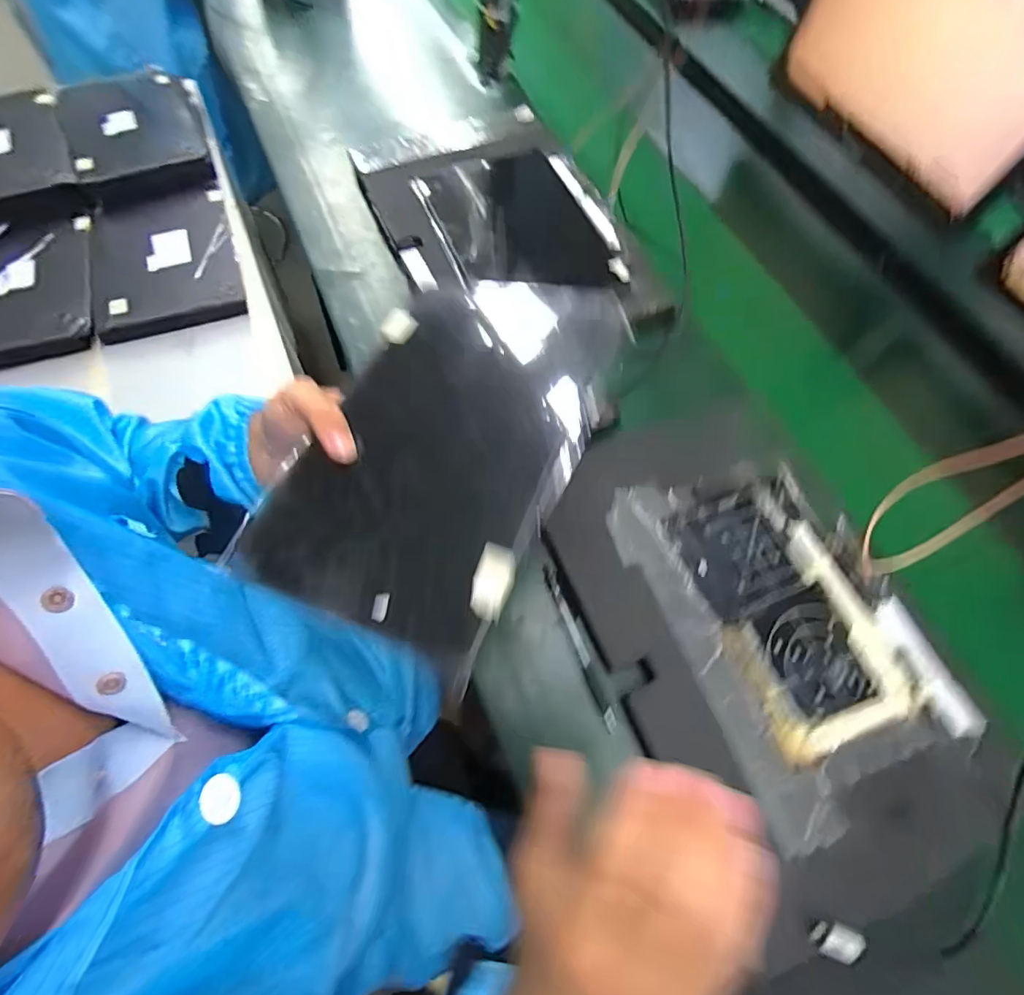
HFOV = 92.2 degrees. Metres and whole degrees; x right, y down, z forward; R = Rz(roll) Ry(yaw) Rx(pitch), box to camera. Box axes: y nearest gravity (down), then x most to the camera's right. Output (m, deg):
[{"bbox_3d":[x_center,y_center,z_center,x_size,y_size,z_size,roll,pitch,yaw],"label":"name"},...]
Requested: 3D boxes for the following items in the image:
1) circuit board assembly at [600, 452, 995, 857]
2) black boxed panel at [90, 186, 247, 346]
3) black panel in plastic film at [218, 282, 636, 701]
[{"bbox_3d":[0.222,0.096,0.409,0.190,0.017,0.273,-20,68,-13],"label":"circuit board assembly"},{"bbox_3d":[-0.490,-0.337,0.703,0.183,0.043,0.233,-18,68,-12],"label":"black boxed panel"},{"bbox_3d":[-0.042,-0.046,0.311,0.168,0.014,0.261,18,66,23],"label":"black panel in plastic film"}]

